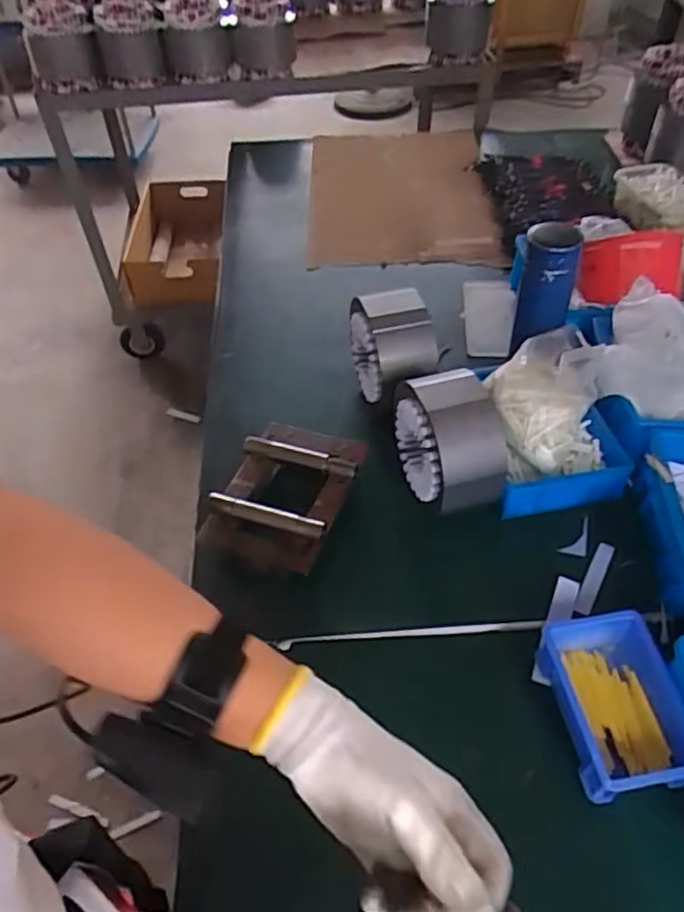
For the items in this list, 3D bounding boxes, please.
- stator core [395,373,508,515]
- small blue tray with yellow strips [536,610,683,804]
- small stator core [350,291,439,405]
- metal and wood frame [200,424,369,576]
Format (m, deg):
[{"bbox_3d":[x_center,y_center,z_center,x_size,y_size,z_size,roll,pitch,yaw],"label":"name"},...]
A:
[{"bbox_3d":[0.113,-0.017,0.745,0.082,0.126,0.149,-16,49,-11],"label":"stator core"},{"bbox_3d":[0.247,0.224,0.607,0.101,0.061,0.145,-8,47,-4],"label":"small blue tray with yellow strips"},{"bbox_3d":[0.063,-0.133,0.846,0.094,0.120,0.146,-8,48,-5],"label":"small stator core"},{"bbox_3d":[-0.063,0.033,0.771,0.135,0.031,0.194,15,50,16],"label":"metal and wood frame"}]

